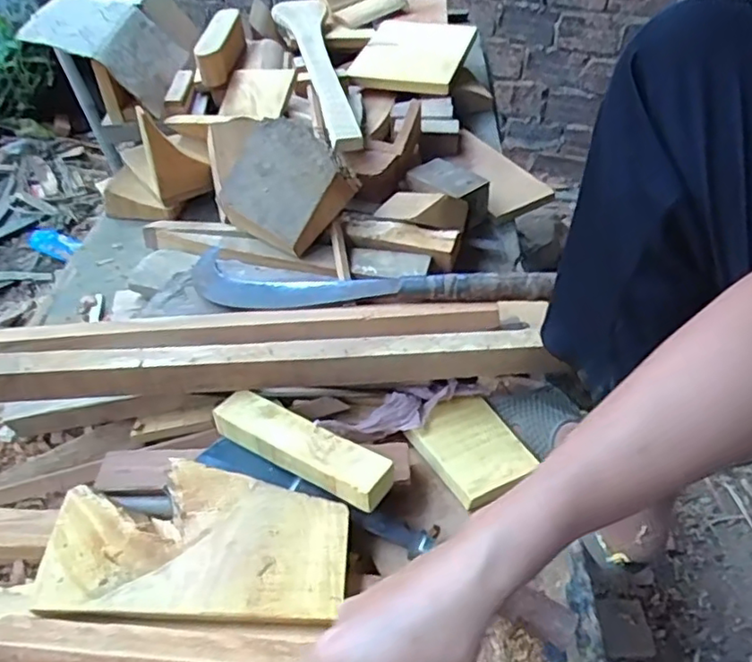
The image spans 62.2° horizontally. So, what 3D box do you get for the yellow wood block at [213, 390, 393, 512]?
[{"bbox_3d":[-0.069,0.102,0.568,0.184,0.031,0.046,25,50,23],"label":"yellow wood block"}]

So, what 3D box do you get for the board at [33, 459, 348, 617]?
[{"bbox_3d":[-0.148,0.171,0.521,0.239,0.019,0.119,2,45,1],"label":"board"}]

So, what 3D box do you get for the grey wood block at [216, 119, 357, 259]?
[{"bbox_3d":[-0.123,-0.197,0.836,0.160,0.051,0.153,34,91,17],"label":"grey wood block"}]

